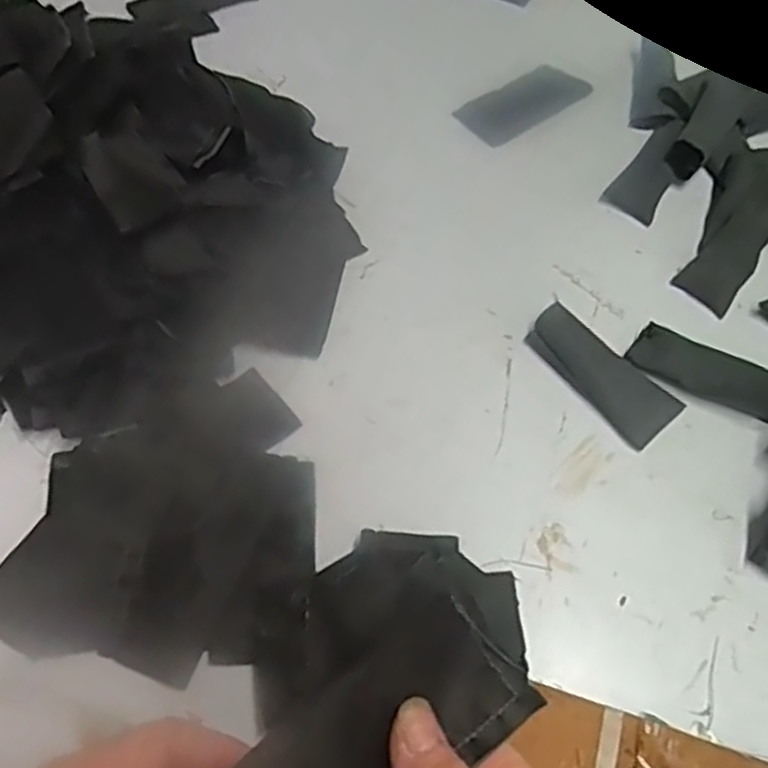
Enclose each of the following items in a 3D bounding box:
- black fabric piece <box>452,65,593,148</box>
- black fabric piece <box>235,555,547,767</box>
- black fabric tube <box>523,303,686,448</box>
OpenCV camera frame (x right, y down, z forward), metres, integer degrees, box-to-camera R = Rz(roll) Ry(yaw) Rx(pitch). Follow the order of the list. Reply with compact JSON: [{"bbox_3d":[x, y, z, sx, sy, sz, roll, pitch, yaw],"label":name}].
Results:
[{"bbox_3d":[0.120,-0.241,0.656,0.117,0.005,0.059,-33,62,-20],"label":"black fabric piece"},{"bbox_3d":[0.000,0.117,0.255,0.112,0.005,0.060,-34,87,-34],"label":"black fabric piece"},{"bbox_3d":[0.142,-0.010,0.492,0.044,0.021,0.102,-33,63,-20],"label":"black fabric tube"}]

